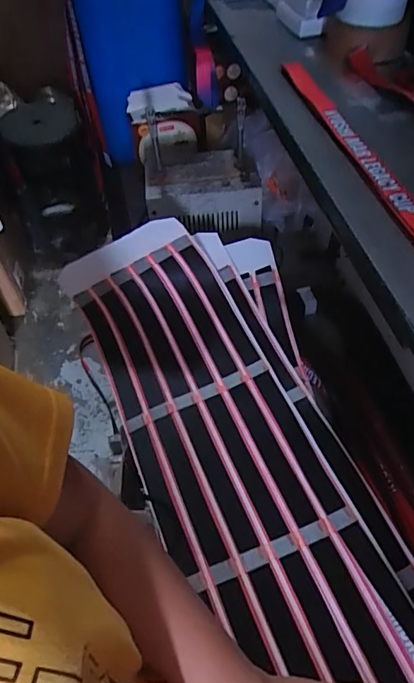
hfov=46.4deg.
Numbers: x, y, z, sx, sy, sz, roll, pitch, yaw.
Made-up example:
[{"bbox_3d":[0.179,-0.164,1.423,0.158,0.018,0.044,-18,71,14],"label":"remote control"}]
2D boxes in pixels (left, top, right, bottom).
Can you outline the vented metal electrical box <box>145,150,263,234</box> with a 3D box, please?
[{"bbox_3d":[-0.004,-0.248,0.778,0.180,0.069,0.125,1,52,2],"label":"vented metal electrical box"}]

